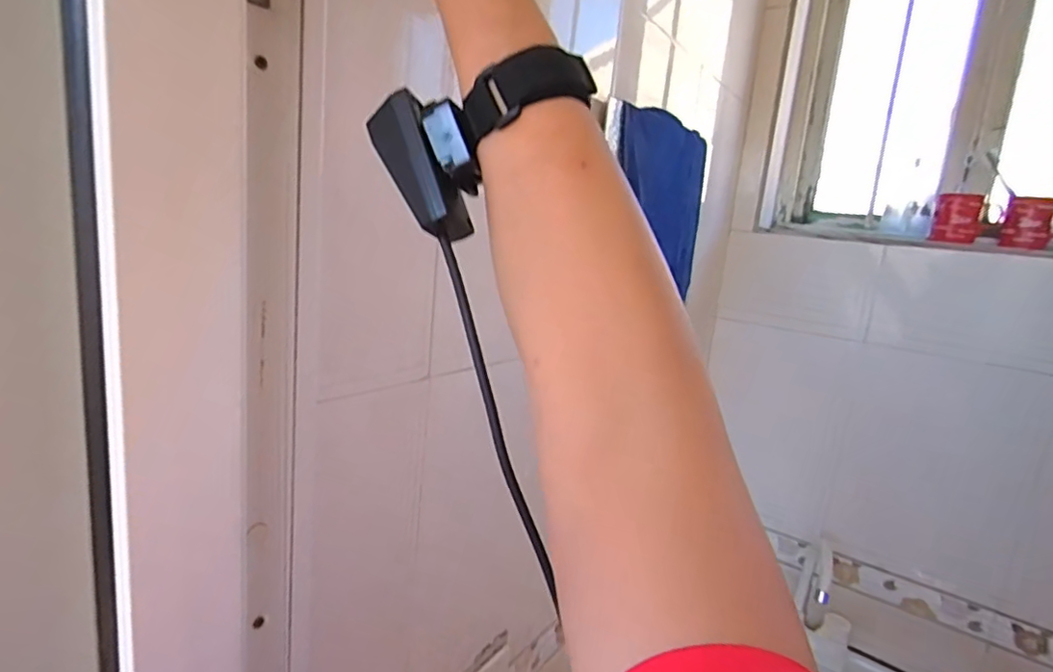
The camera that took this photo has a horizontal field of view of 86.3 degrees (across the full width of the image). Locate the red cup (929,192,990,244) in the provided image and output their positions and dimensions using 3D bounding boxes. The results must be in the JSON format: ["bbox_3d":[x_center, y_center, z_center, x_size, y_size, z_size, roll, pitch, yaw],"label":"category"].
[{"bbox_3d":[0.779,-0.212,1.010,0.071,0.086,0.082,14,13,38],"label":"red cup"}]

